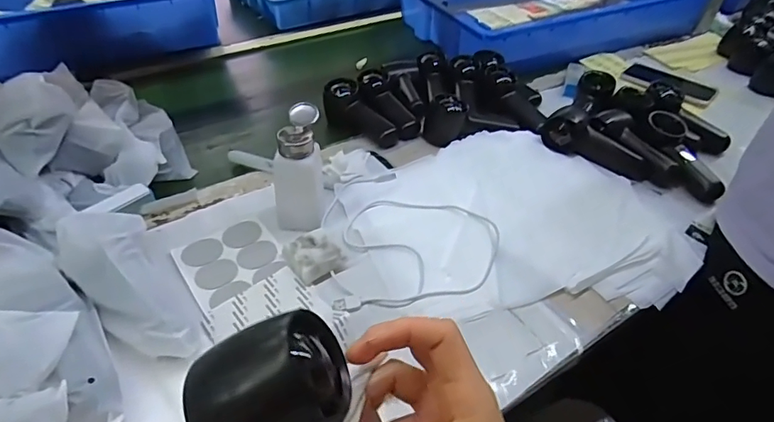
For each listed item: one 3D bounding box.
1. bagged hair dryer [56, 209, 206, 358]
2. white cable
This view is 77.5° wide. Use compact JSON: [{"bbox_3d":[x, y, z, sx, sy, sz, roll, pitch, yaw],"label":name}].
[{"bbox_3d":[-0.250,0.074,0.464,0.082,0.078,0.195,-26,47,-27],"label":"bagged hair dryer"},{"bbox_3d":[0.039,0.046,0.559,0.182,0.016,0.176,1,41,1],"label":"white cable"}]

